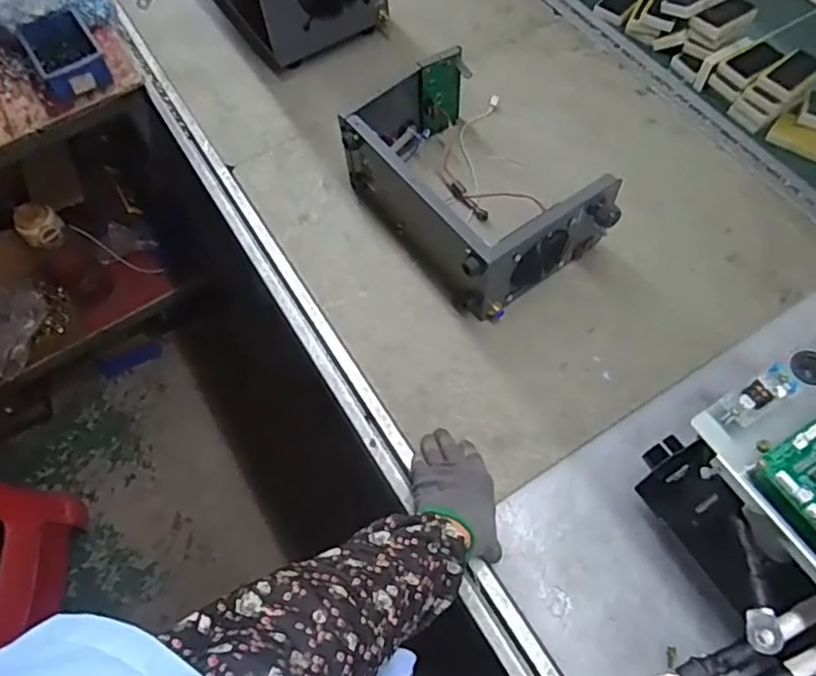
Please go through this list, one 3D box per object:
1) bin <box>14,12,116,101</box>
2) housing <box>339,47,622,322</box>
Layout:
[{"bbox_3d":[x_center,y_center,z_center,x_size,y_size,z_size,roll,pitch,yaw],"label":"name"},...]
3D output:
[{"bbox_3d":[-0.521,-0.427,0.957,0.100,0.049,0.144,-33,67,-15],"label":"bin"},{"bbox_3d":[0.078,-0.198,0.785,0.205,0.114,0.331,-33,67,-15],"label":"housing"}]

